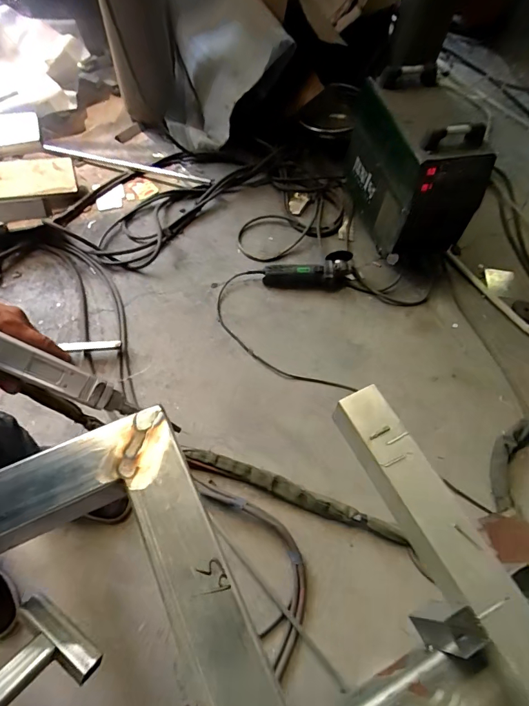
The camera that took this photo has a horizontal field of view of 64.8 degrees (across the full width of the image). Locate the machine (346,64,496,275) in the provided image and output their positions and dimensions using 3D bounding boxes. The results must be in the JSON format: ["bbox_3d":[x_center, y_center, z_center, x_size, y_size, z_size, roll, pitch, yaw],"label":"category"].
[{"bbox_3d":[0.461,-0.571,1.330,0.241,0.403,0.492,-15,62,-11],"label":"machine"}]

